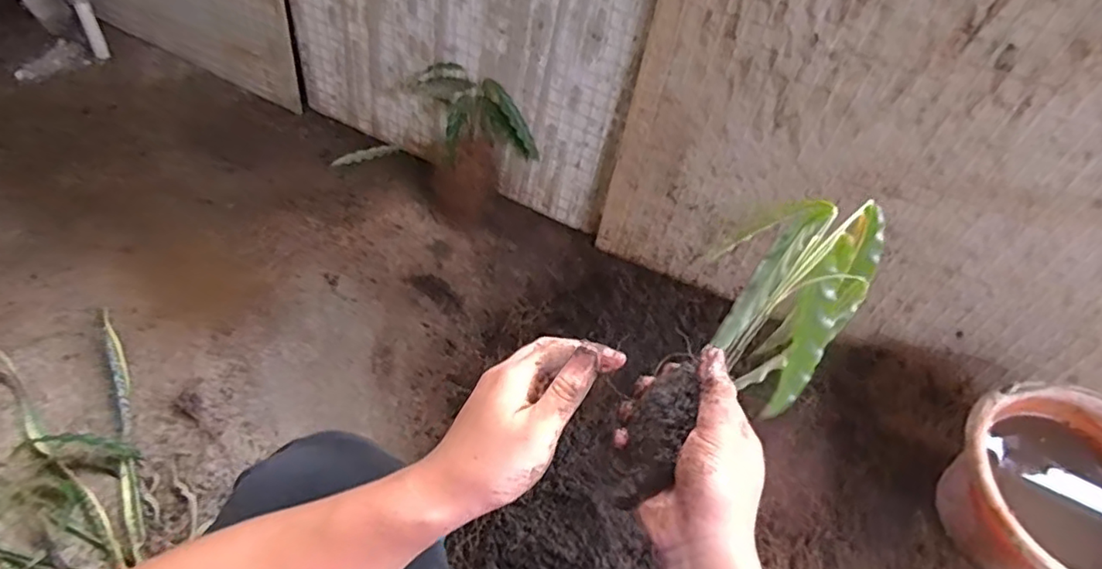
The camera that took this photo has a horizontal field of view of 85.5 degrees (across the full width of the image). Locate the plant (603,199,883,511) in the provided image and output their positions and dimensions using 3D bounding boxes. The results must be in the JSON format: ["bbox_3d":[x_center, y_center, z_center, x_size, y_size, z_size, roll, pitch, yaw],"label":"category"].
[{"bbox_3d":[0.138,0.049,0.417,0.244,0.138,0.080,-34,67,-27],"label":"plant"}]

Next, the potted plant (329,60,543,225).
[{"bbox_3d":[-0.195,-0.235,0.978,0.318,0.199,0.142,28,61,13],"label":"potted plant"}]

